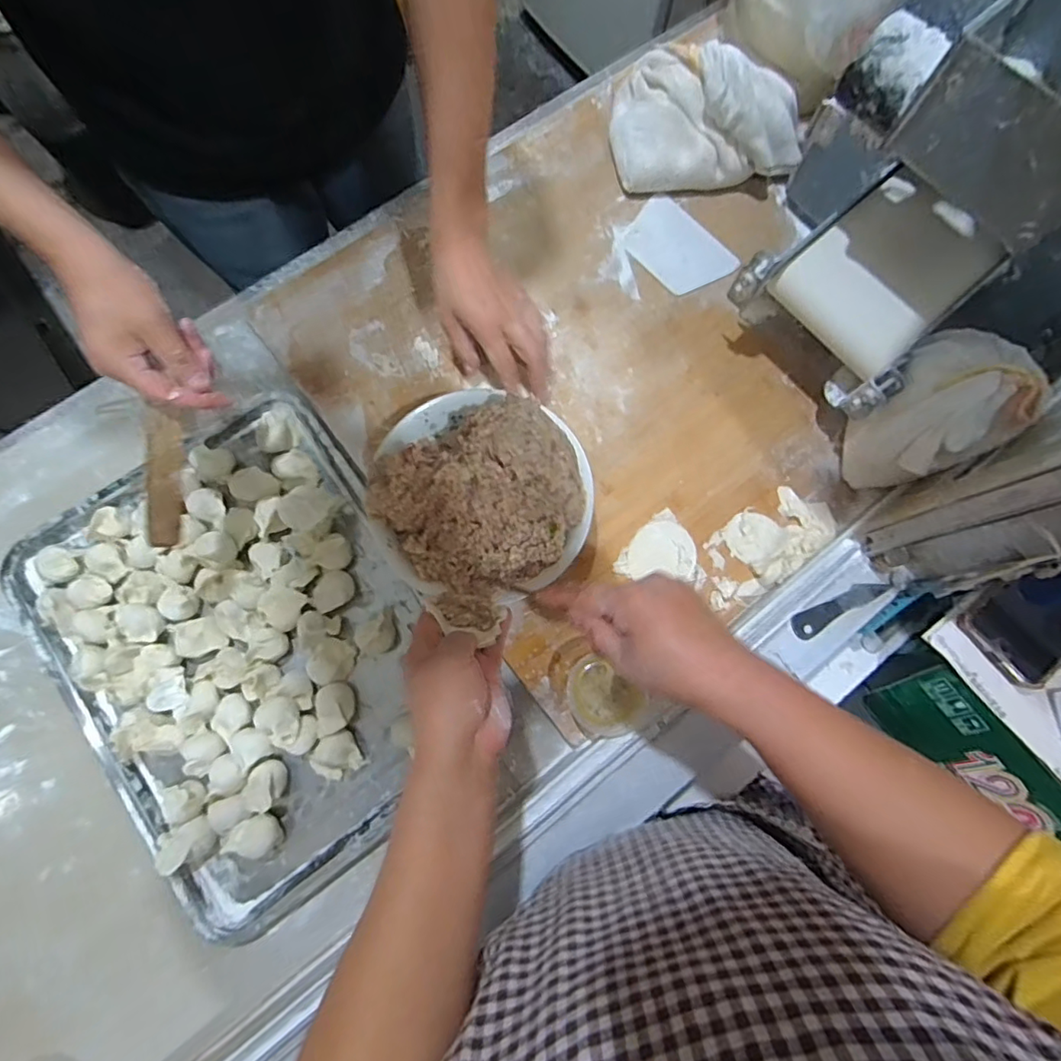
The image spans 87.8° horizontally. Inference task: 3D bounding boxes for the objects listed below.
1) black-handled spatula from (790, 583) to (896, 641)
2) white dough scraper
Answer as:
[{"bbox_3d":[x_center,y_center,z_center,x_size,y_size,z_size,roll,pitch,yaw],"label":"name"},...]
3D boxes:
[{"bbox_3d":[0.294,0.072,0.521,0.104,0.005,0.024,-25,80,-6],"label":"black-handled spatula"},{"bbox_3d":[0.164,-0.317,0.621,0.080,0.005,0.120,-39,81,-4],"label":"white dough scraper"}]

